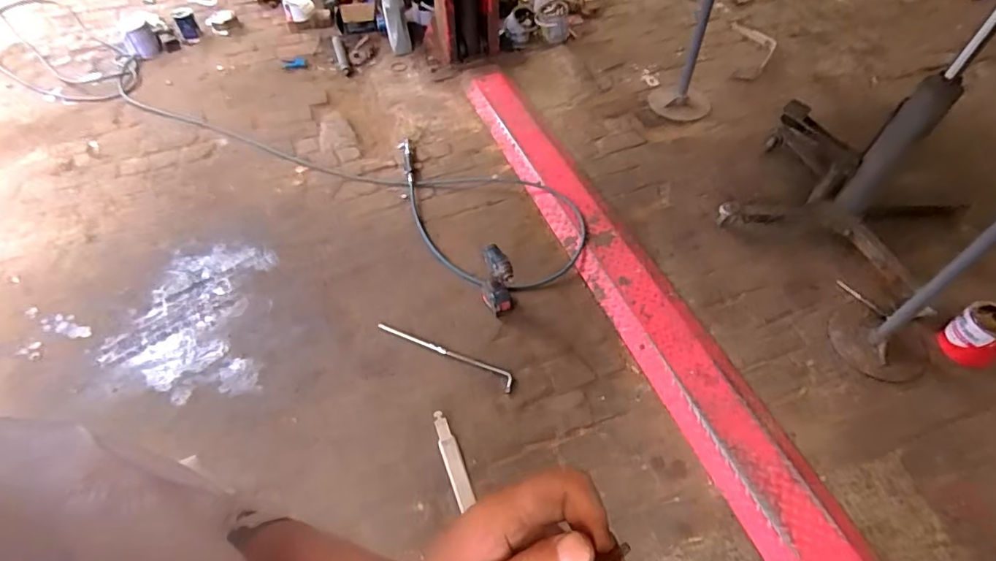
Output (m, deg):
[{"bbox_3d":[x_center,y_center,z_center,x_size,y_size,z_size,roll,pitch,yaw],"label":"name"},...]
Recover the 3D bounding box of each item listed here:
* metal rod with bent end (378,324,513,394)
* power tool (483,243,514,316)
[{"bbox_3d":[-0.170,0.233,1.700,0.484,0.023,0.054,22,55,19],"label":"metal rod with bent end"},{"bbox_3d":[-0.002,0.005,1.714,0.097,0.238,0.122,-9,53,-6],"label":"power tool"}]

